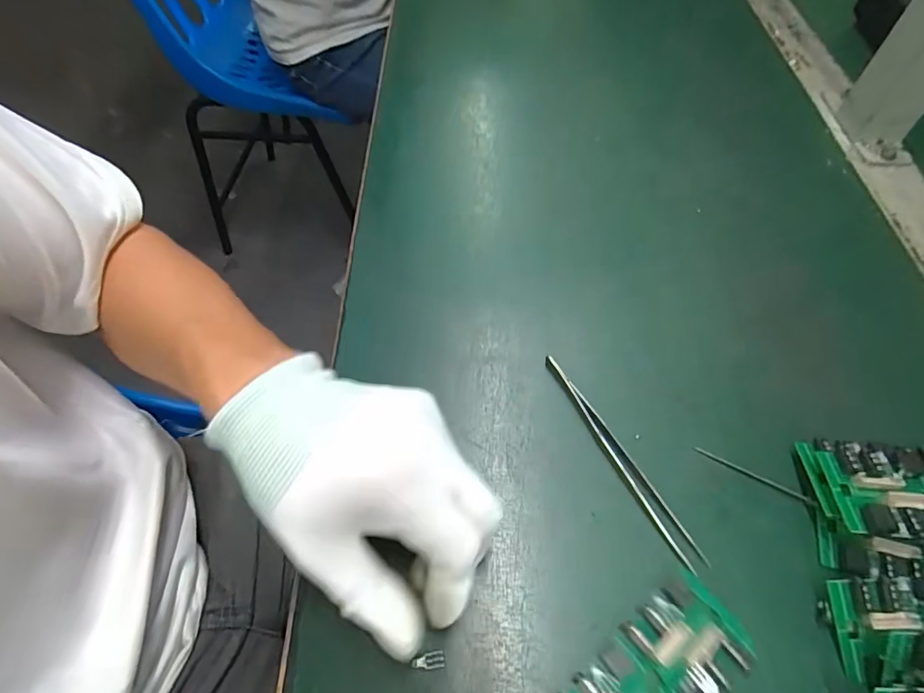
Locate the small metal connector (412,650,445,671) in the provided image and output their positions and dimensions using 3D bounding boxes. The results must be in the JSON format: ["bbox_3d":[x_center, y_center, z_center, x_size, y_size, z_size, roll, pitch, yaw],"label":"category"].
[{"bbox_3d":[-0.015,0.142,0.223,0.014,0.004,0.007,-8,58,-4],"label":"small metal connector"}]

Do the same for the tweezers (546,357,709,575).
[{"bbox_3d":[0.085,0.058,0.272,0.013,0.010,0.131,-25,61,-14],"label":"tweezers"}]

